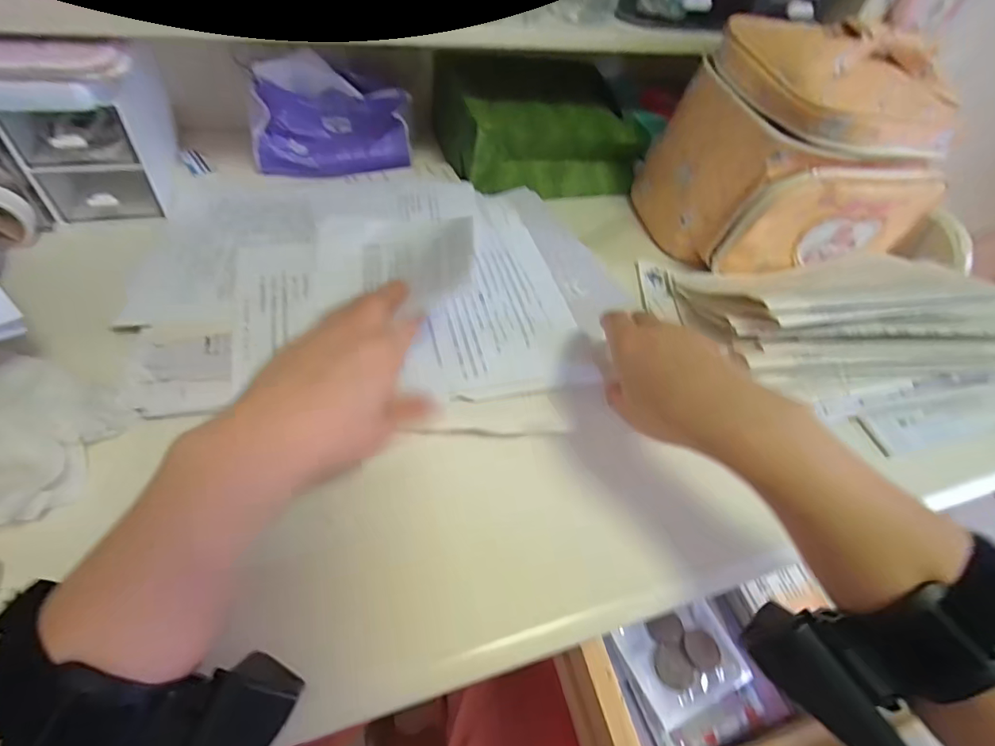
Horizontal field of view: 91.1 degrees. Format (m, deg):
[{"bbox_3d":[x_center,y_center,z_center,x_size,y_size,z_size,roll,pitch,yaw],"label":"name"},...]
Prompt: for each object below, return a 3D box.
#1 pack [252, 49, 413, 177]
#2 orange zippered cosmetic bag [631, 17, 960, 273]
[{"bbox_3d":[-0.164,-0.248,0.485,0.150,0.036,0.105,3,82,-14],"label":"pack"},{"bbox_3d":[0.289,-0.204,0.458,0.233,0.179,0.169,-9,56,-15],"label":"orange zippered cosmetic bag"}]

